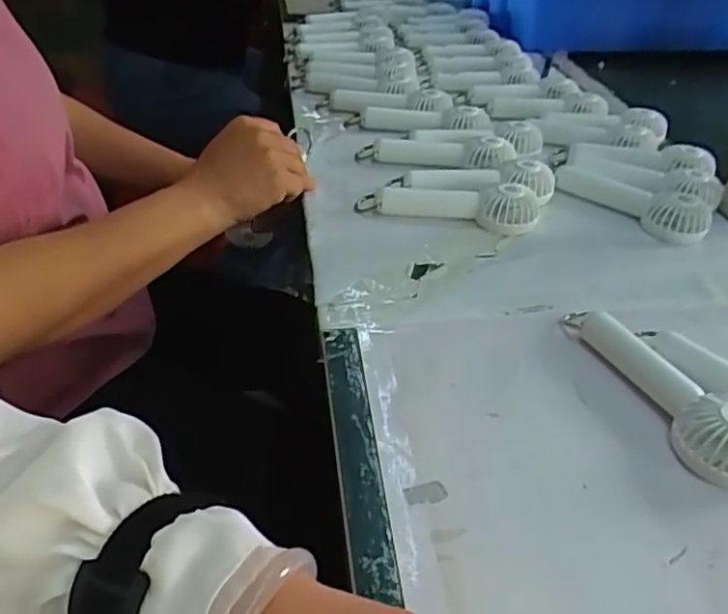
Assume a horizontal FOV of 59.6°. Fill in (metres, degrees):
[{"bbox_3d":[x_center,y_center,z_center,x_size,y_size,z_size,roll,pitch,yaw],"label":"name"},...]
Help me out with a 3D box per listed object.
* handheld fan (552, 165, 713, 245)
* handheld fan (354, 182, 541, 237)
[{"bbox_3d":[0.255,-0.105,0.615,0.046,0.032,0.148,-28,48,-33],"label":"handheld fan"},{"bbox_3d":[0.079,-0.100,0.591,0.162,0.031,0.052,10,39,8],"label":"handheld fan"}]

